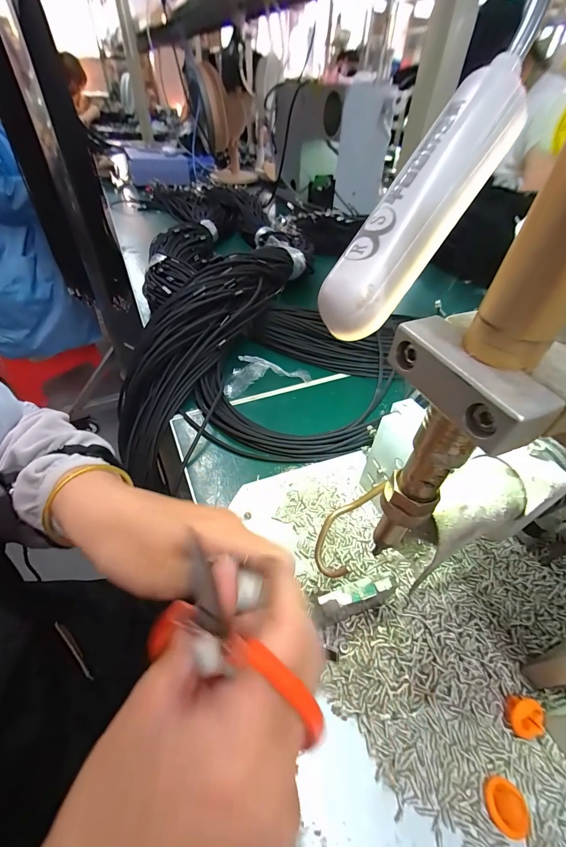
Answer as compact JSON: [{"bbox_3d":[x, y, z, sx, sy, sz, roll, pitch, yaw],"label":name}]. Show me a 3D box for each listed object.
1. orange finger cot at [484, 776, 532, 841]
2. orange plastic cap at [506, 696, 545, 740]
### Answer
[{"bbox_3d":[0.112,0.190,0.163,0.019,0.007,0.020,0,46,-3],"label":"orange finger cot"},{"bbox_3d":[0.136,0.164,0.186,0.020,0.007,0.020,0,84,4],"label":"orange plastic cap"}]

